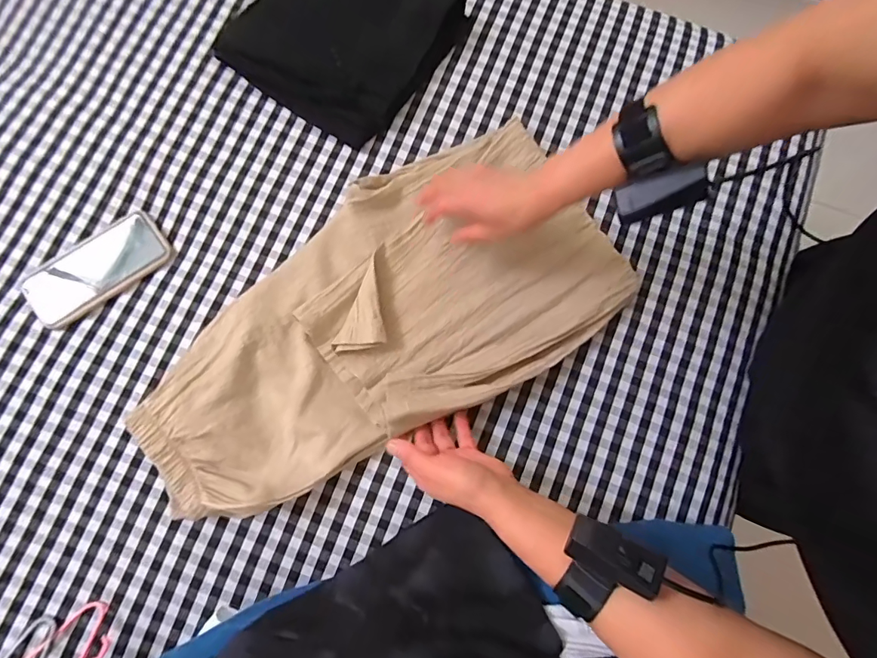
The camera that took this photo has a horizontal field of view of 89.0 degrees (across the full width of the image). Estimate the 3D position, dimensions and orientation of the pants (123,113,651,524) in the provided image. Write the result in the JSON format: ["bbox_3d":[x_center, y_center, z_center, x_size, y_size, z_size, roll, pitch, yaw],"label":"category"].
[{"bbox_3d":[-0.072,-0.012,0.525,0.573,0.046,0.290,-31,81,-8],"label":"pants"}]

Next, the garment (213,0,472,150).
[{"bbox_3d":[-0.123,-0.418,0.602,0.259,0.069,0.288,37,80,6],"label":"garment"}]

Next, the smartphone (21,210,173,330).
[{"bbox_3d":[-0.425,-0.077,0.556,0.167,0.011,0.083,-39,82,-9],"label":"smartphone"}]

